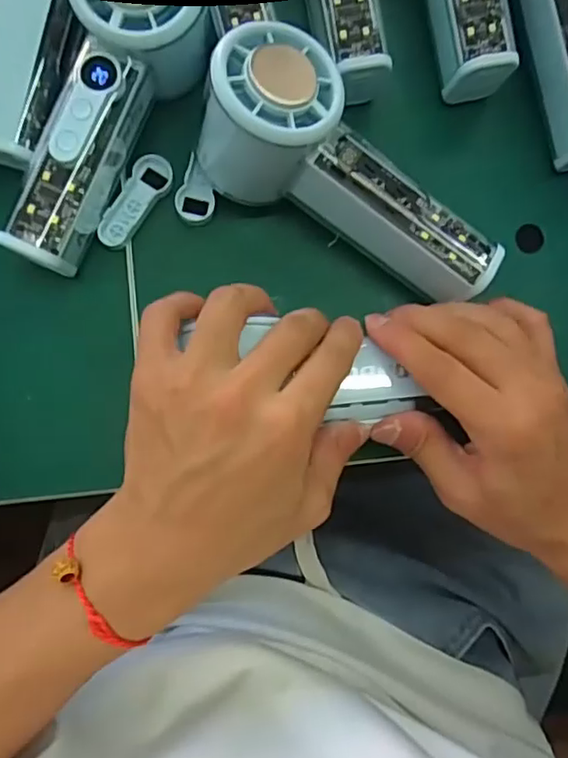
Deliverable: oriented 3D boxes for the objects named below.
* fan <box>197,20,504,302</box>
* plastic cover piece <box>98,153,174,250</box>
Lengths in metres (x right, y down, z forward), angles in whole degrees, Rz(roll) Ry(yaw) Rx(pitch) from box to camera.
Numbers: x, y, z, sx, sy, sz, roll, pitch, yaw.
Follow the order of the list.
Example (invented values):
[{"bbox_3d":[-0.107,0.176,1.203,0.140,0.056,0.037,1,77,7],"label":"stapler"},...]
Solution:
[{"bbox_3d":[0.035,-0.093,0.274,0.146,0.070,0.061,28,84,0],"label":"fan"},{"bbox_3d":[-0.074,-0.088,0.295,0.019,0.007,0.051,32,84,0],"label":"plastic cover piece"}]

